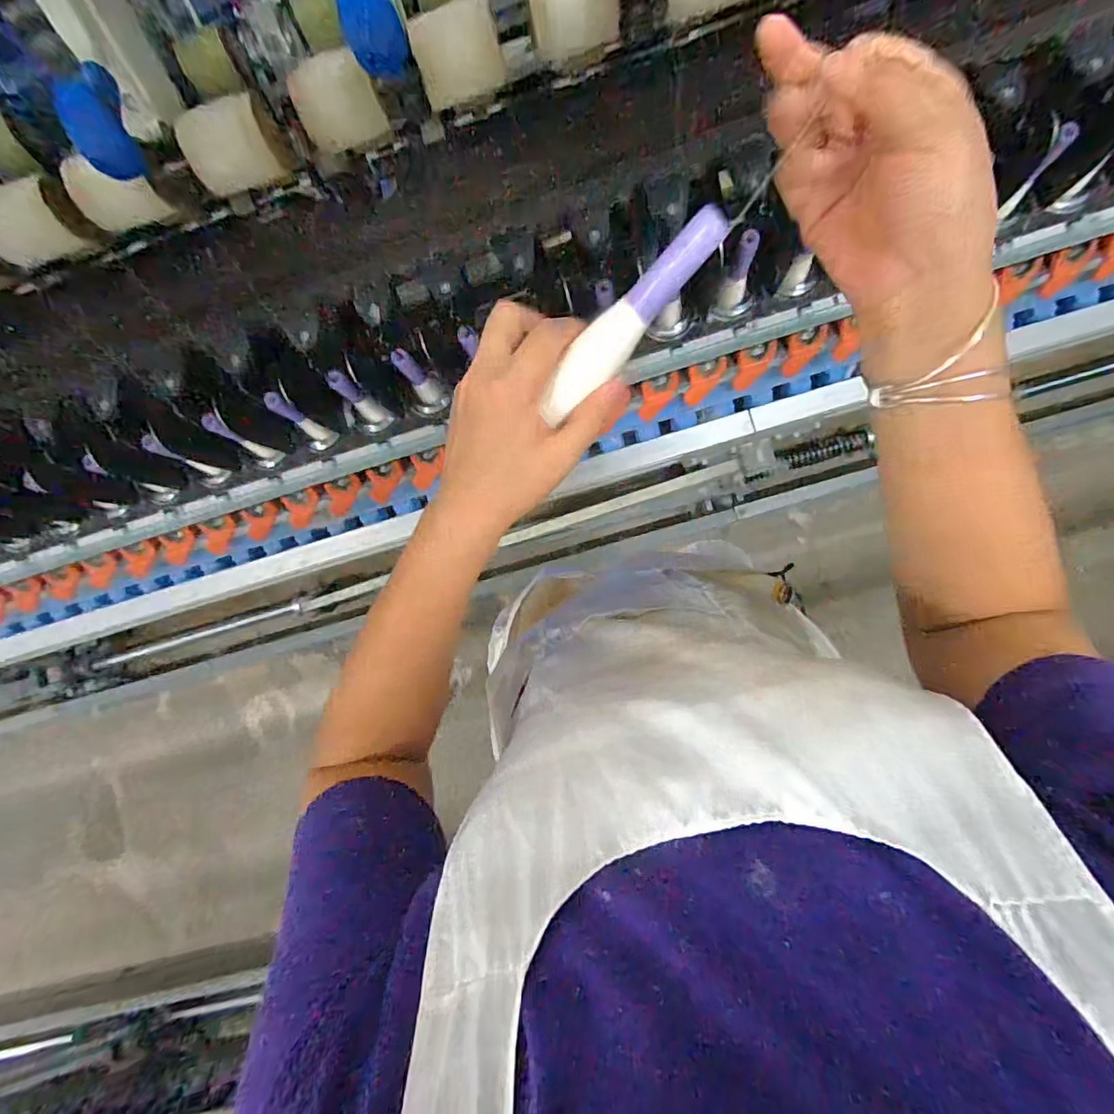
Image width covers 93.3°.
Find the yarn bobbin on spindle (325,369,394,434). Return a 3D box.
[{"bbox_3d":[-0.217,-0.165,0.580,0.033,0.108,0.038,31,91,7],"label":"yarn bobbin on spindle"}]

